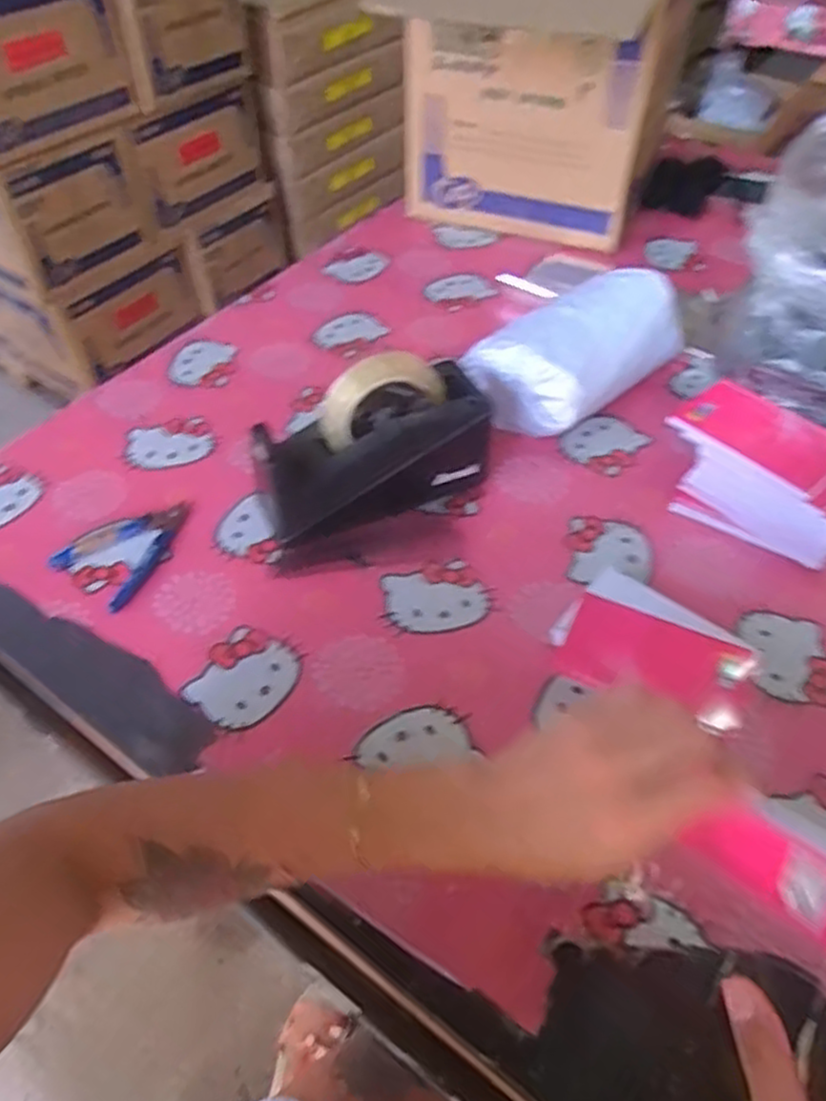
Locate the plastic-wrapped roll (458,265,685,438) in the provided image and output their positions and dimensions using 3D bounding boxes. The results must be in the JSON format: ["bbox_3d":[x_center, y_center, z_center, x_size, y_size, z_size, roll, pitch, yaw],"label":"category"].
[{"bbox_3d":[0.159,-0.193,0.718,0.190,0.096,0.119,-35,58,-26],"label":"plastic-wrapped roll"}]

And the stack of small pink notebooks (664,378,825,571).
[{"bbox_3d":[0.298,-0.063,0.631,0.168,0.069,0.098,37,59,27],"label":"stack of small pink notebooks"}]

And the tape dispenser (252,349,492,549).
[{"bbox_3d":[-0.028,-0.086,0.619,0.198,0.124,0.085,-25,54,-20],"label":"tape dispenser"}]

